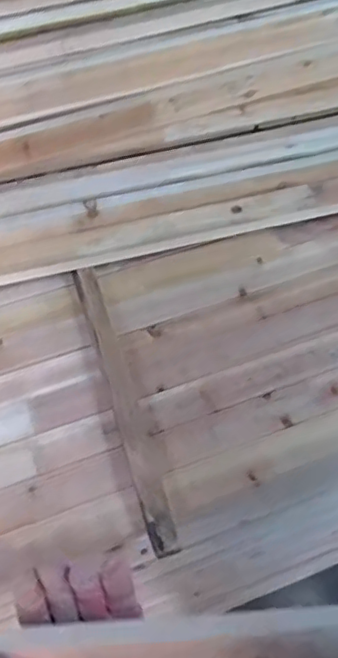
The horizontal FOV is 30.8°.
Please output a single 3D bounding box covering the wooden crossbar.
[{"bbox_3d":[-0.046,0.062,0.603,0.027,0.025,0.315,-15,60,-8],"label":"wooden crossbar"}]

